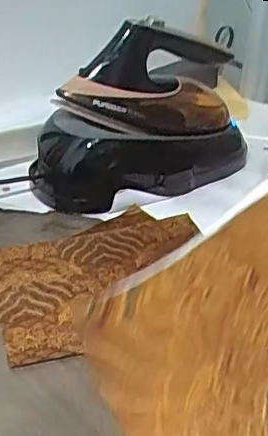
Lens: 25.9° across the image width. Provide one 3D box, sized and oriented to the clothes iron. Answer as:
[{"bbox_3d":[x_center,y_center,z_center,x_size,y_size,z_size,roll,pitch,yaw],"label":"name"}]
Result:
[{"bbox_3d":[0.002,-0.123,0.714,0.242,0.203,0.106,-12,34,-19],"label":"clothes iron"}]

